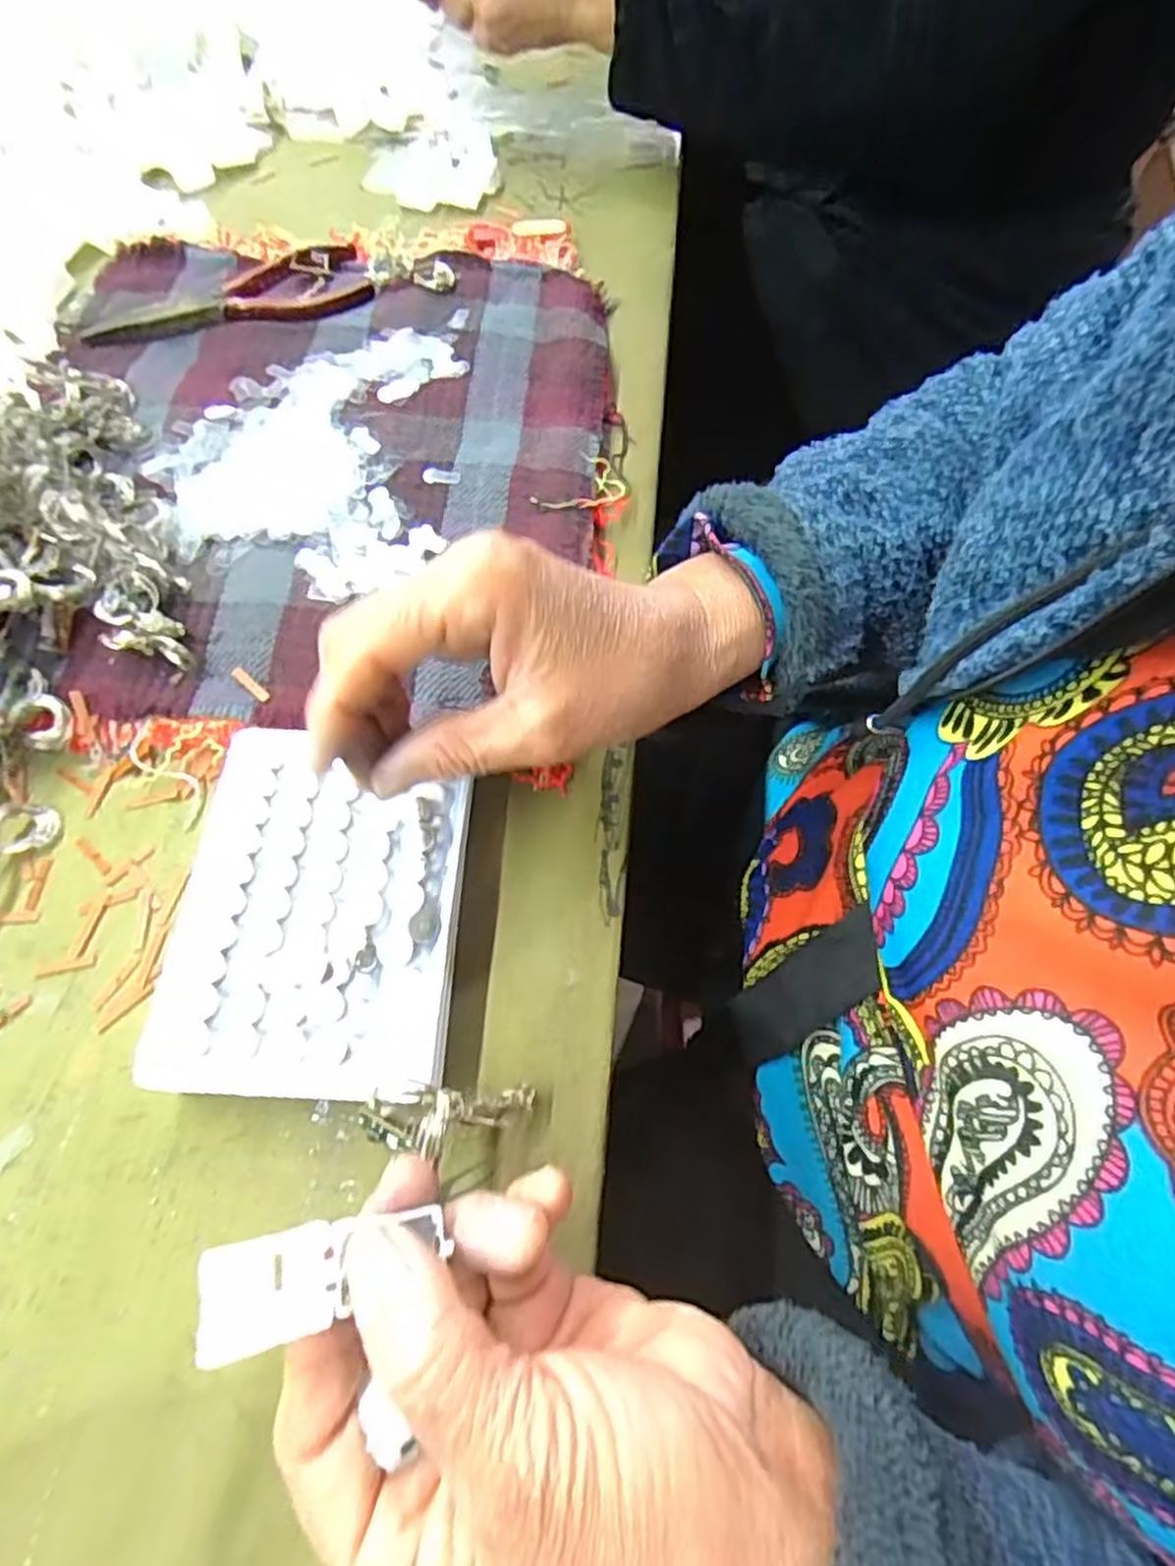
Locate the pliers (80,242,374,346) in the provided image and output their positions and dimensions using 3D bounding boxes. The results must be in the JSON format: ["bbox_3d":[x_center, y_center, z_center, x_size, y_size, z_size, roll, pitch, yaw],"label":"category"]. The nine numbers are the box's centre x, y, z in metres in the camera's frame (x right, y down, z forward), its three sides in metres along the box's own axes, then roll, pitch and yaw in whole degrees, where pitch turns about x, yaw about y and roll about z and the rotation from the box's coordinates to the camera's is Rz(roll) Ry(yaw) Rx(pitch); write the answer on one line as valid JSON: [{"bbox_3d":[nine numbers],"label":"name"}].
[{"bbox_3d":[-0.197,-0.267,0.411,0.153,0.008,0.053,-26,67,-14],"label":"pliers"}]

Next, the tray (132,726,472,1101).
[{"bbox_3d":[-0.094,0.044,0.267,0.094,0.023,0.126,4,64,-1],"label":"tray"}]

